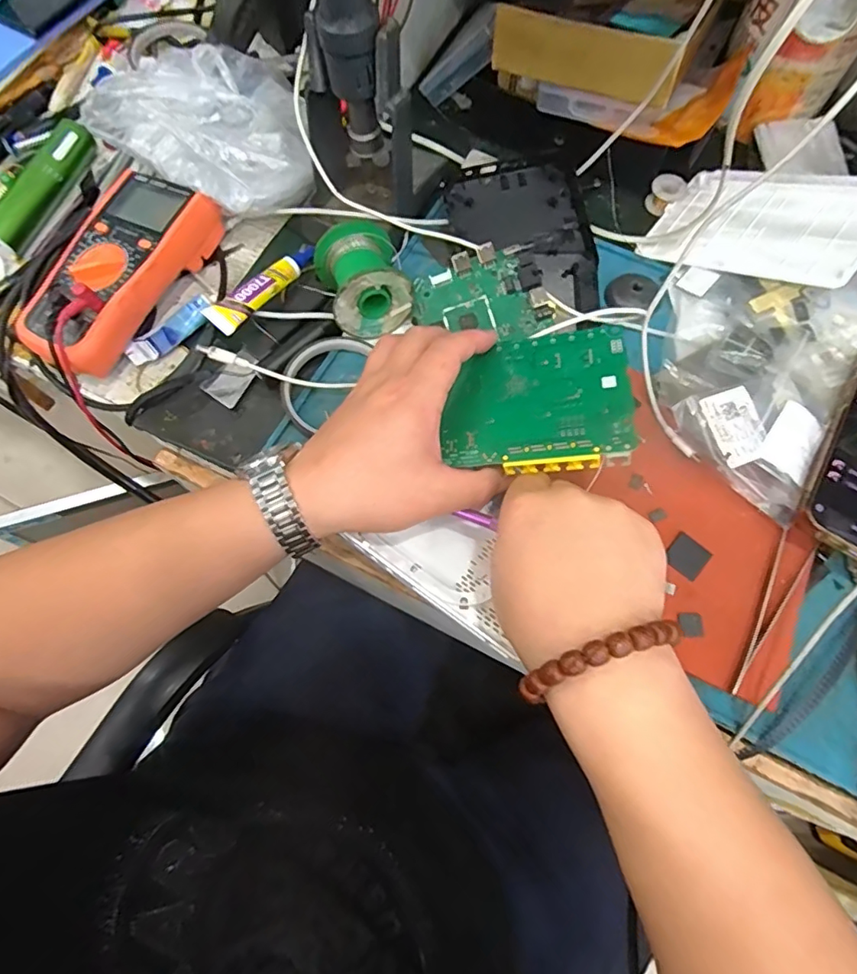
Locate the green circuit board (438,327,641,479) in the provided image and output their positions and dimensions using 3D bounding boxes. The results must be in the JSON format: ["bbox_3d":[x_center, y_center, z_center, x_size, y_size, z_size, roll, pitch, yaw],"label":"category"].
[{"bbox_3d":[0.069,-0.055,0.349,0.113,0.012,0.096,-5,61,17],"label":"green circuit board"}]

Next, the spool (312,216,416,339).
[{"bbox_3d":[-0.052,-0.167,0.423,0.065,0.055,0.081,-21,71,-6],"label":"spool"}]

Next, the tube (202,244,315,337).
[{"bbox_3d":[-0.133,-0.166,0.447,0.026,0.025,0.110,38,76,14],"label":"tube"}]

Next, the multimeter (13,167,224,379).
[{"bbox_3d":[-0.262,-0.180,0.448,0.099,0.052,0.179,27,73,11],"label":"multimeter"}]

